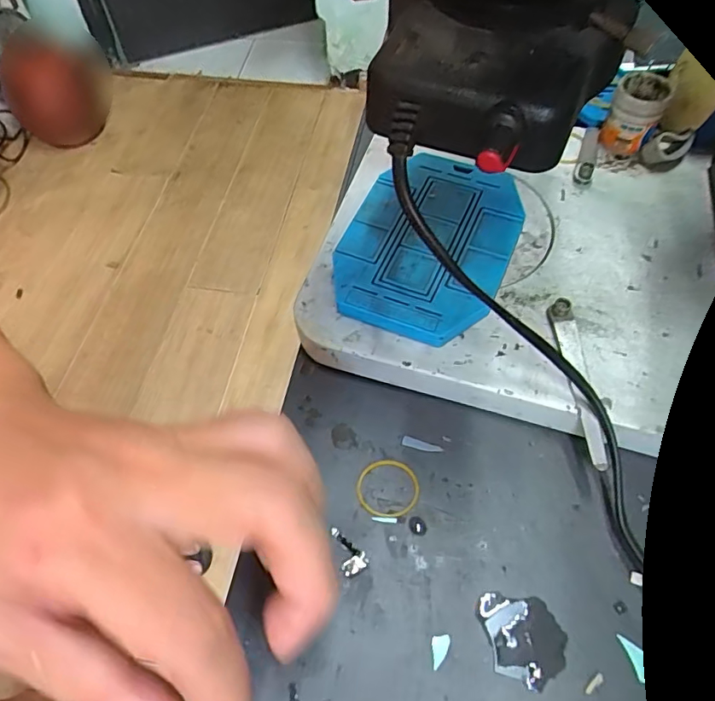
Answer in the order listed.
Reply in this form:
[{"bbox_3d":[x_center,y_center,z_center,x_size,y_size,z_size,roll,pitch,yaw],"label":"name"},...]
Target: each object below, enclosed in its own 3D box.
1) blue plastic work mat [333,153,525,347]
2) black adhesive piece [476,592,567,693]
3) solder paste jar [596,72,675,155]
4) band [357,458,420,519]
[{"bbox_3d":[0.038,-0.060,0.284,0.085,0.016,0.113,20,61,14],"label":"blue plastic work mat"},{"bbox_3d":[0.067,0.117,0.213,0.034,0.004,0.032,5,58,5],"label":"black adhesive piece"},{"bbox_3d":[0.161,-0.137,0.307,0.027,0.038,0.025,21,61,14],"label":"solder paste jar"},{"bbox_3d":[0.014,0.065,0.248,0.029,0.004,0.028,-1,58,2],"label":"band"}]

